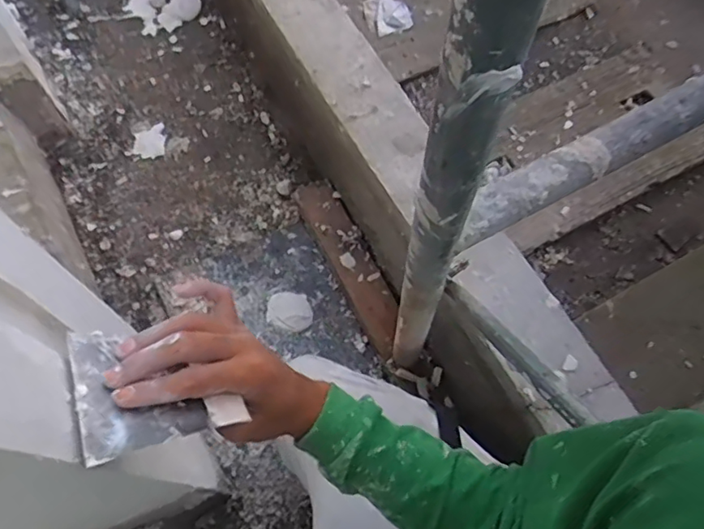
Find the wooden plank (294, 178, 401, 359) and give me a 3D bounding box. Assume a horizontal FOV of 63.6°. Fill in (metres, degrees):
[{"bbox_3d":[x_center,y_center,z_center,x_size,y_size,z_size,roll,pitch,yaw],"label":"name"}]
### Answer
[{"bbox_3d":[0.002,-0.002,0.975,0.072,0.041,0.330,-26,69,-13],"label":"wooden plank"}]

